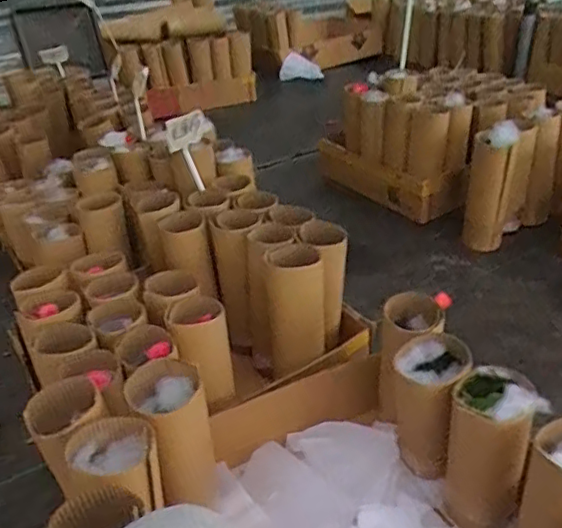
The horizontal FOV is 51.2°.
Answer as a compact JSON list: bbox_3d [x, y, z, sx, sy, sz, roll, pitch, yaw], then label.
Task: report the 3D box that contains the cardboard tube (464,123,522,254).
[{"bbox_3d":[0.509,-0.185,1.438,0.096,0.312,0.102,6,33,16],"label":"cardboard tube"}]

